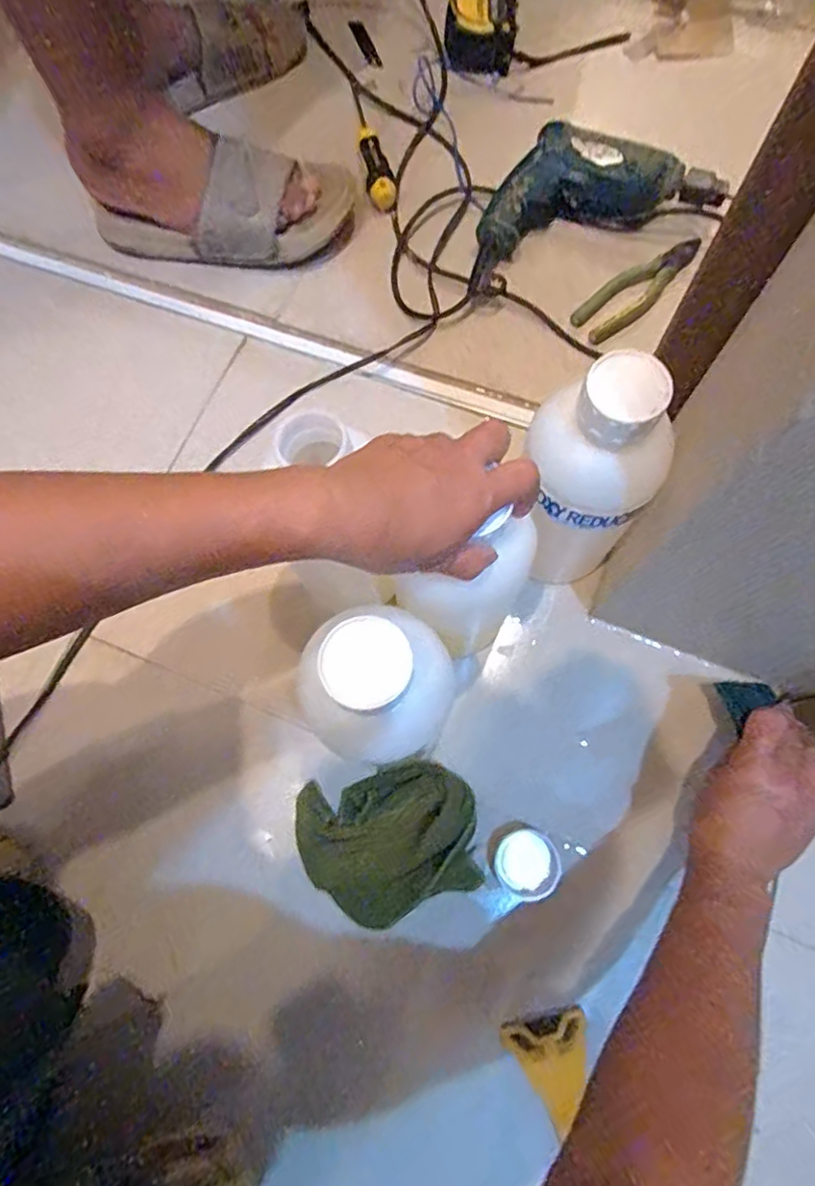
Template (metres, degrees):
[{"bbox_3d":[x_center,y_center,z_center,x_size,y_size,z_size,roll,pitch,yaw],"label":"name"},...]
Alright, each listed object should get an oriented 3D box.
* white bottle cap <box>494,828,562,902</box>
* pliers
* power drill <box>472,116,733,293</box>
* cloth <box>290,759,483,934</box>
[{"bbox_3d":[0.091,0.207,0.468,0.047,0.029,0.046,-1,73,2],"label":"white bottle cap"},{"bbox_3d":[0.252,-0.331,0.663,0.149,0.017,0.048,-35,74,6],"label":"pliers"},{"bbox_3d":[0.183,-0.435,0.658,0.283,0.057,0.130,-22,74,-4],"label":"power drill"},{"bbox_3d":[-0.015,0.193,0.474,0.134,0.029,0.107,-14,73,-2],"label":"cloth"}]

